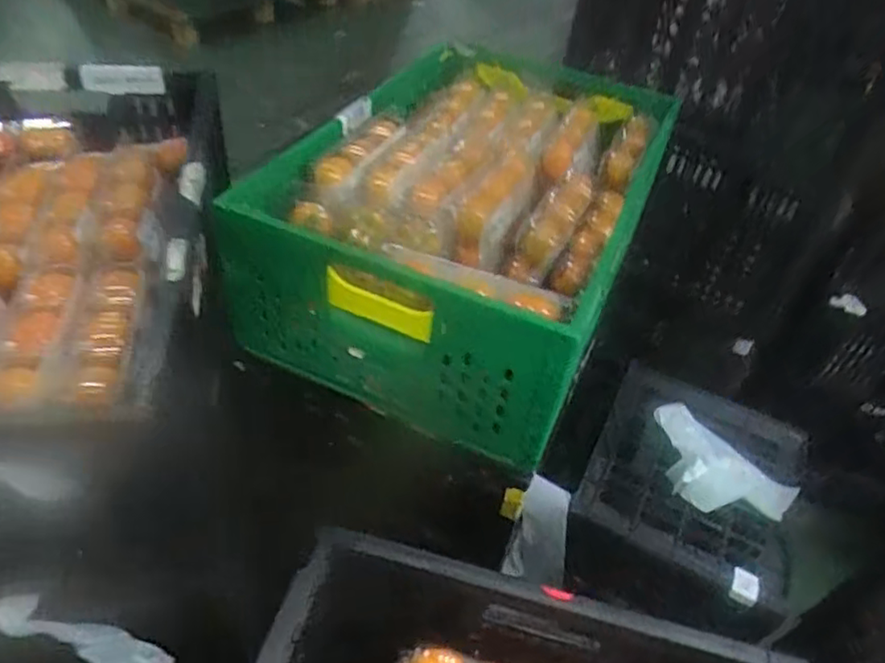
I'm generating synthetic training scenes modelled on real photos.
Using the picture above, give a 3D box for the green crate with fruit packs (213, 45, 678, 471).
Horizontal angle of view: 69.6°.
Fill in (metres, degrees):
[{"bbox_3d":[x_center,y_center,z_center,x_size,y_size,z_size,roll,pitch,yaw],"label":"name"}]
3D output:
[{"bbox_3d":[0.062,-0.192,0.934,0.424,0.225,0.698,21,46,13],"label":"green crate with fruit packs"}]

